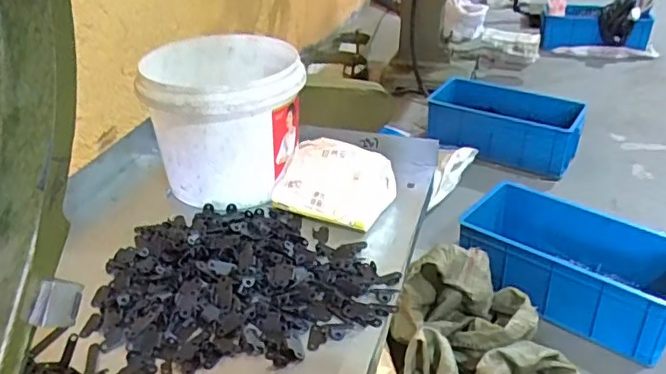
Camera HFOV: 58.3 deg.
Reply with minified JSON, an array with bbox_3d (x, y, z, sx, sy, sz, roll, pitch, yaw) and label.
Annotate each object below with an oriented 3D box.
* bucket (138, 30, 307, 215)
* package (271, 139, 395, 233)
[{"bbox_3d":[-0.126,-0.084,0.714,0.169,0.139,0.183,-9,33,-12],"label":"bucket"},{"bbox_3d":[-0.002,-0.013,0.666,0.123,0.069,0.077,15,36,24],"label":"package"}]

